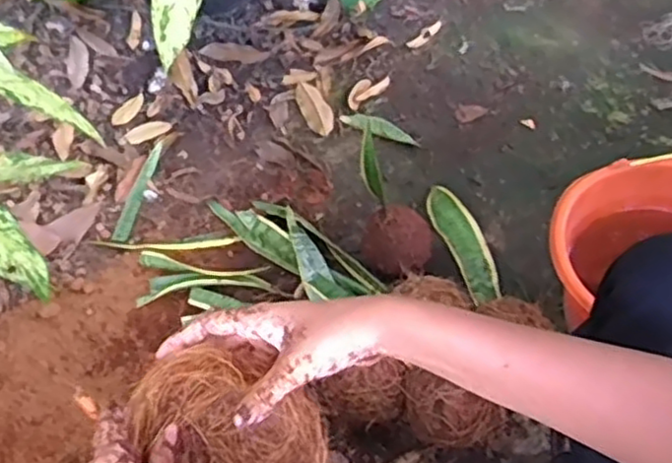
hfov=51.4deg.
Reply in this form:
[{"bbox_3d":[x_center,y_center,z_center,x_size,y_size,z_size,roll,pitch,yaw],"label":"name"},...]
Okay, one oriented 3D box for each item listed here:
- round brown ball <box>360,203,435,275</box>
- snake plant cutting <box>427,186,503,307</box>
[{"bbox_3d":[0.093,0.024,0.996,0.089,0.092,0.089,-37,60,-21],"label":"round brown ball"},{"bbox_3d":[0.184,0.017,1.030,0.059,0.044,0.230,-15,54,-7],"label":"snake plant cutting"}]

